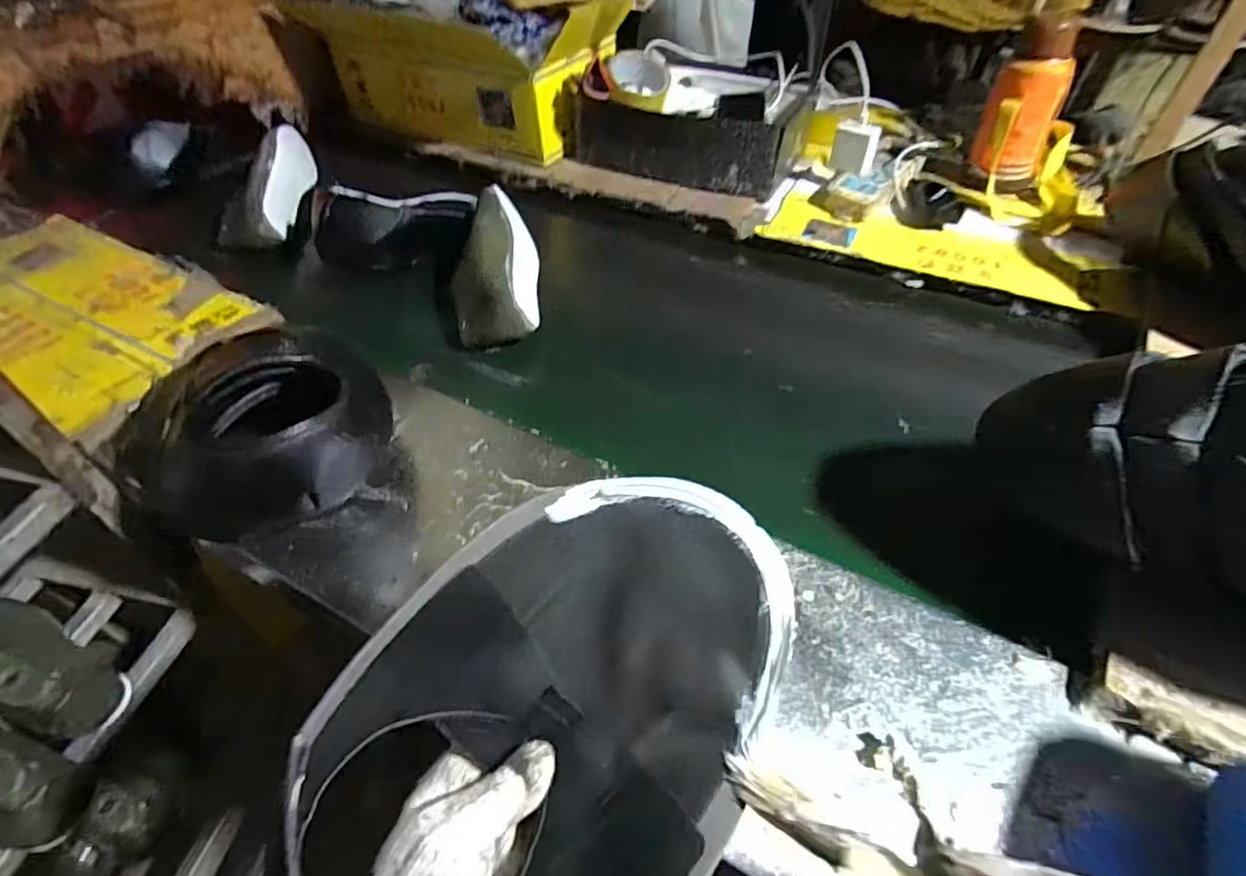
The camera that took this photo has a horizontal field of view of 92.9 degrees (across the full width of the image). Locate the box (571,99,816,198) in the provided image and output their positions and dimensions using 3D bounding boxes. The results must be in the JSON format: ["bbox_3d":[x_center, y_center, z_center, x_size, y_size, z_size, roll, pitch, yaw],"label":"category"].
[{"bbox_3d":[0.100,-0.465,0.895,0.315,0.094,0.159,21,51,18],"label":"box"}]

